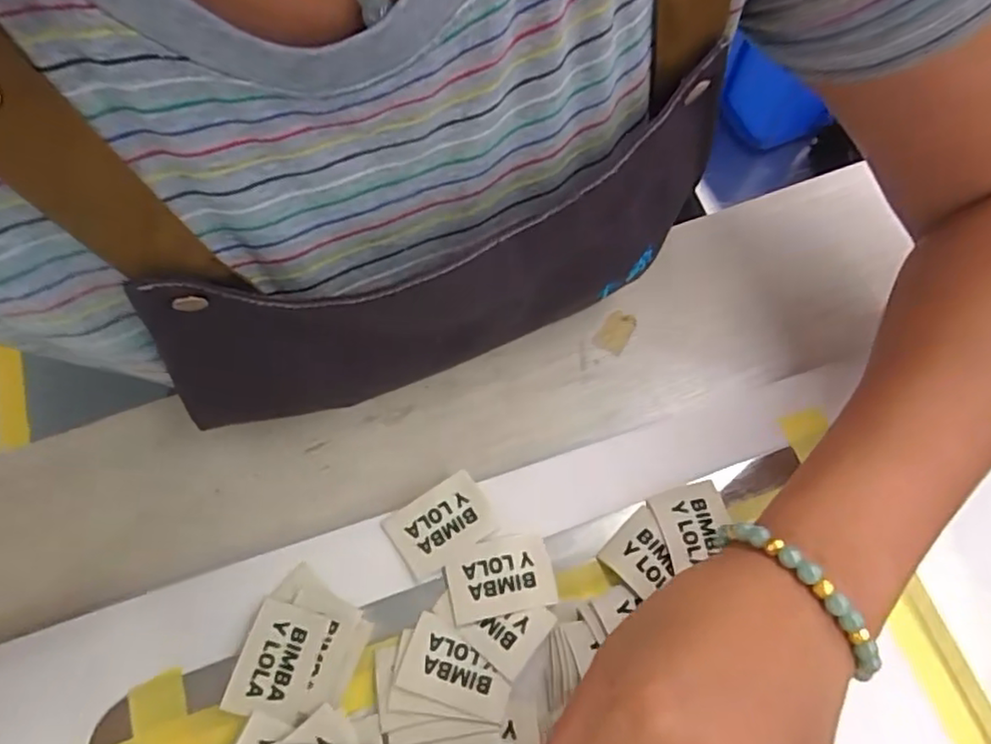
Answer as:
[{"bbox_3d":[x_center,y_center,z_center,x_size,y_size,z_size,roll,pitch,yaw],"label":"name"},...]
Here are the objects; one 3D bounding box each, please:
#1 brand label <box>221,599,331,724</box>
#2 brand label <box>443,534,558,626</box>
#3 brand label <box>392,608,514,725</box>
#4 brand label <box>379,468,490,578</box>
[{"bbox_3d":[-0.098,0.130,0.287,0.033,0.007,0.046,14,72,5],"label":"brand label"},{"bbox_3d":[0.002,0.095,0.297,0.048,0.004,0.034,-11,62,-3],"label":"brand label"},{"bbox_3d":[-0.017,0.129,0.280,0.048,0.004,0.033,12,59,15],"label":"brand label"},{"bbox_3d":[-0.027,0.073,0.309,0.047,0.004,0.034,-32,69,-10],"label":"brand label"}]

